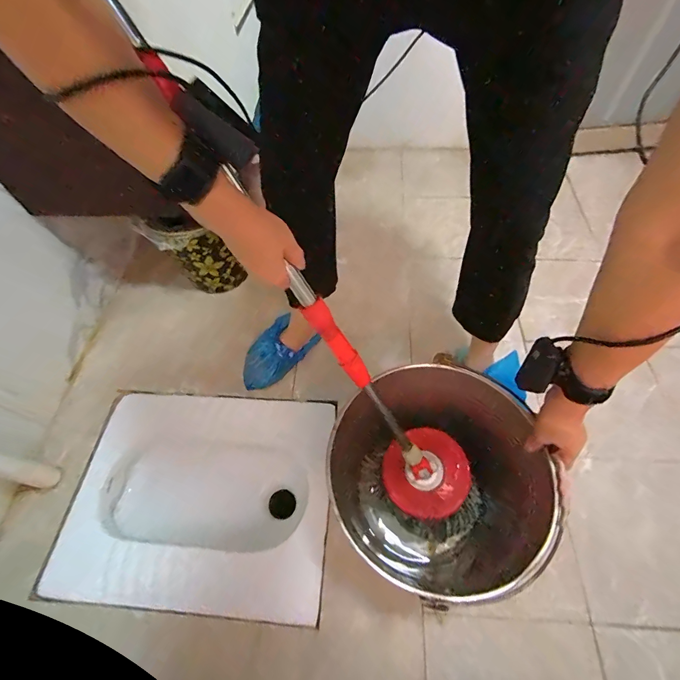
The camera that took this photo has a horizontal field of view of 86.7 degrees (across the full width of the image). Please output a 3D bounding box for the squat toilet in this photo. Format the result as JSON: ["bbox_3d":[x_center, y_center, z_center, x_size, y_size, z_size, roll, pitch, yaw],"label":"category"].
[{"bbox_3d":[-0.302,0.359,0.848,0.549,0.144,0.438,1,58,4],"label":"squat toilet"}]

